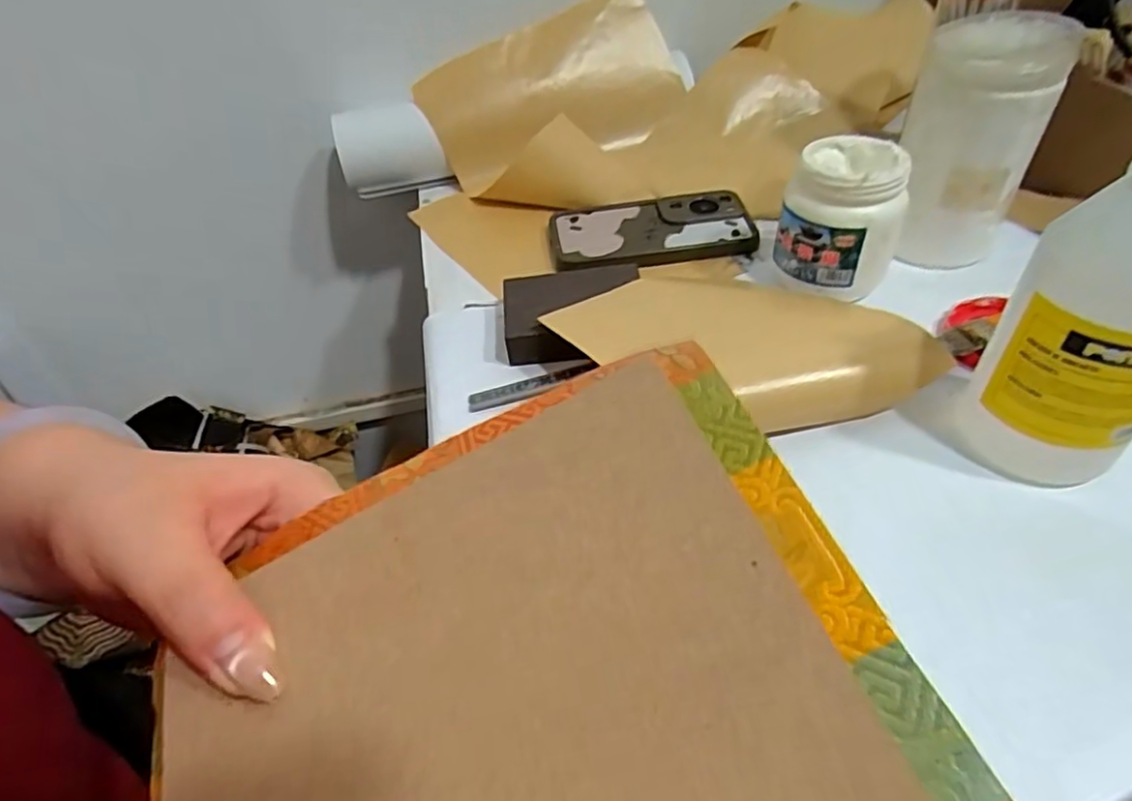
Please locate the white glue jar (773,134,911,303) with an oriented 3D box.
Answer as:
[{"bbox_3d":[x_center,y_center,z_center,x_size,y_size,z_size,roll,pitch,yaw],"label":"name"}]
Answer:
[{"bbox_3d":[0.187,-0.123,0.438,0.074,0.086,0.069,-3,45,3],"label":"white glue jar"}]

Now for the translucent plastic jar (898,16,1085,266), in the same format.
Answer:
[{"bbox_3d":[0.274,-0.171,0.445,0.077,0.151,0.072,-3,45,3],"label":"translucent plastic jar"}]

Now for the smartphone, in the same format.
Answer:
[{"bbox_3d":[0.069,-0.141,0.523,0.160,0.008,0.075,-7,45,-2],"label":"smartphone"}]

